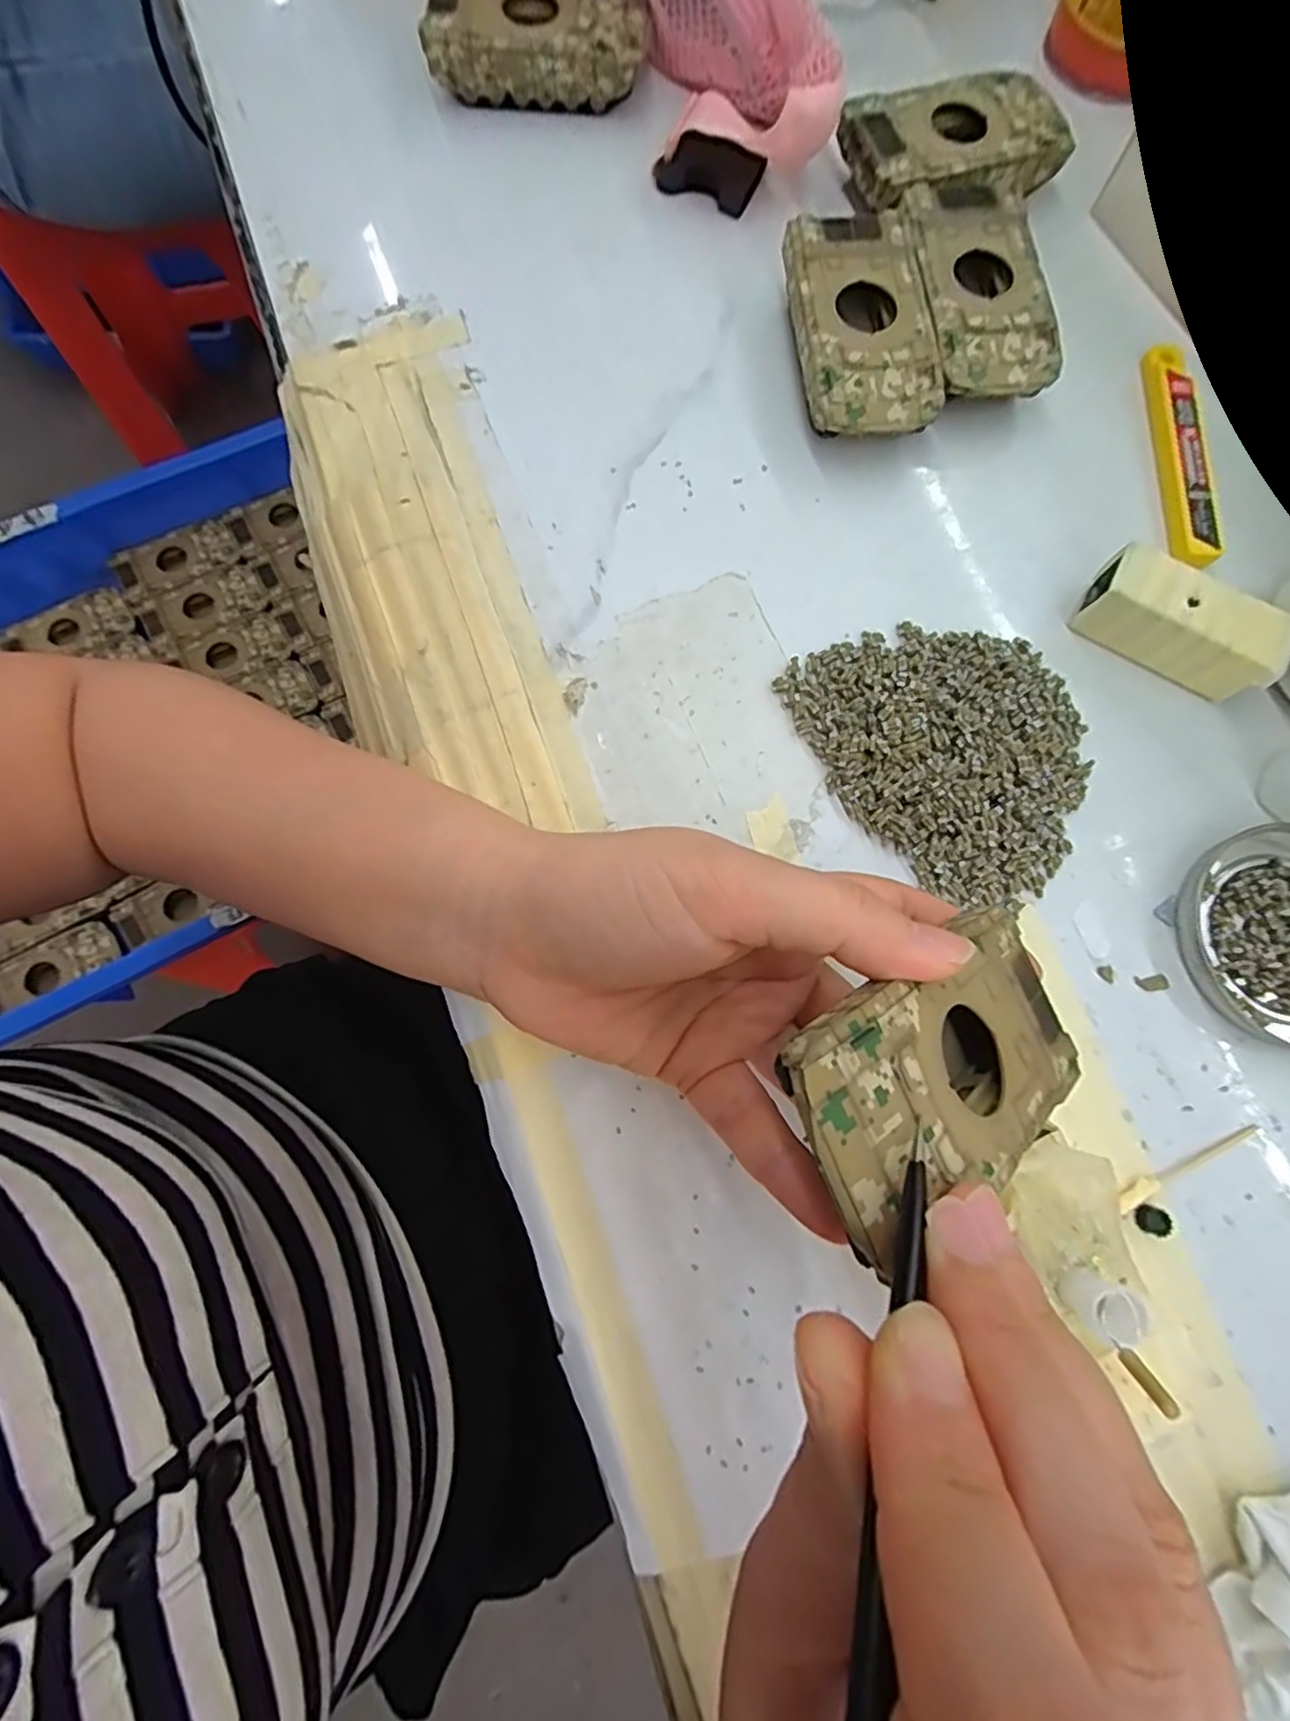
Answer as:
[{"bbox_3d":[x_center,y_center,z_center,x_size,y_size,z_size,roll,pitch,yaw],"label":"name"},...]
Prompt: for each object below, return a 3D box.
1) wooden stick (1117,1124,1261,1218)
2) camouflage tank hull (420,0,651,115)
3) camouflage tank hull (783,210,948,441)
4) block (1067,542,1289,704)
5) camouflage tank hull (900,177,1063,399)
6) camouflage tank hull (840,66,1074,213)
[{"bbox_3d":[0.181,0.101,0.217,0.058,0.004,0.008,-26,80,-6],"label":"wooden stick"},{"bbox_3d":[-0.047,-0.371,0.297,0.093,0.030,0.044,3,78,-1],"label":"camouflage tank hull"},{"bbox_3d":[0.086,-0.213,0.269,0.051,0.026,0.094,-8,79,-3],"label":"camouflage tank hull"},{"bbox_3d":[0.198,-0.089,0.244,0.069,0.029,0.025,27,79,4],"label":"block"},{"bbox_3d":[0.136,-0.234,0.274,0.051,0.023,0.099,-8,79,-3],"label":"camouflage tank hull"},{"bbox_3d":[0.136,-0.309,0.289,0.096,0.025,0.054,-20,79,-5],"label":"camouflage tank hull"}]

